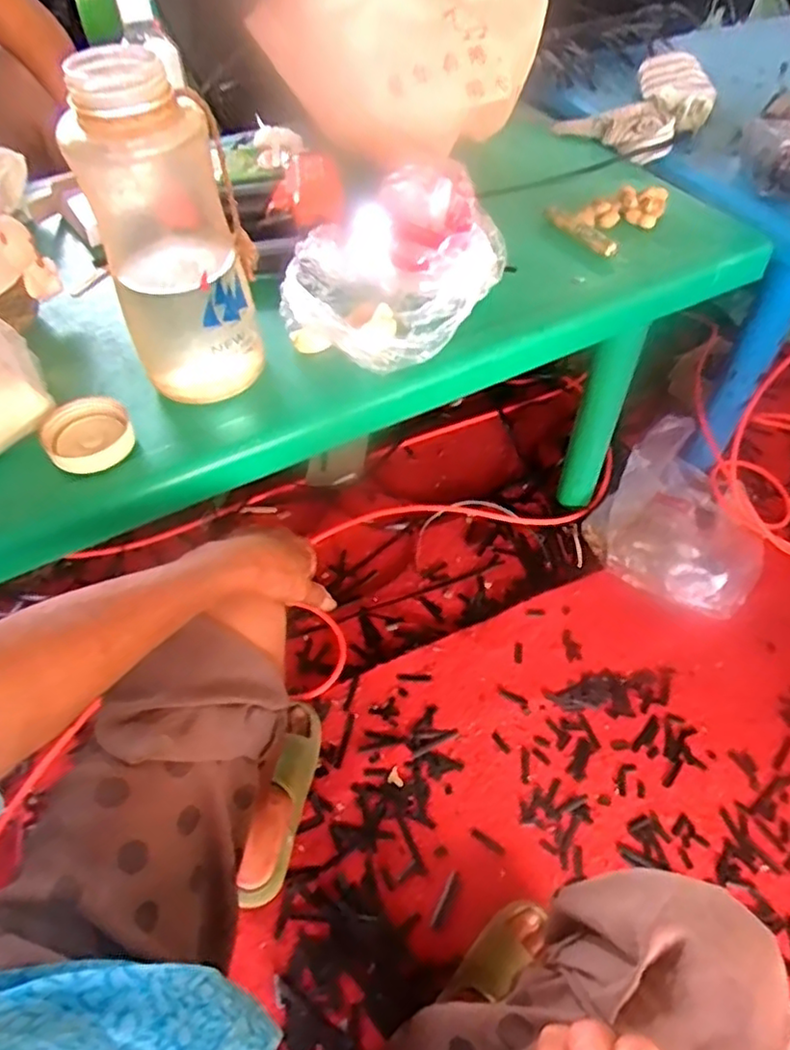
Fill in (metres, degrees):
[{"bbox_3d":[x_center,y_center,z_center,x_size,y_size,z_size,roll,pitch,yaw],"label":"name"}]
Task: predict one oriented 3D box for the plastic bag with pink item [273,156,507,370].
[{"bbox_3d":[0.001,-0.244,0.612,0.178,0.081,0.252,20,55,17],"label":"plastic bag with pink item"}]

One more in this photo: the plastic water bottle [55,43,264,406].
[{"bbox_3d":[-0.169,-0.207,0.495,0.097,0.238,0.091,-18,53,-12],"label":"plastic water bottle"}]

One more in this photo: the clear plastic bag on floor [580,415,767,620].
[{"bbox_3d":[0.461,-0.012,1.031,0.263,0.110,0.279,34,60,25],"label":"clear plastic bag on floor"}]

